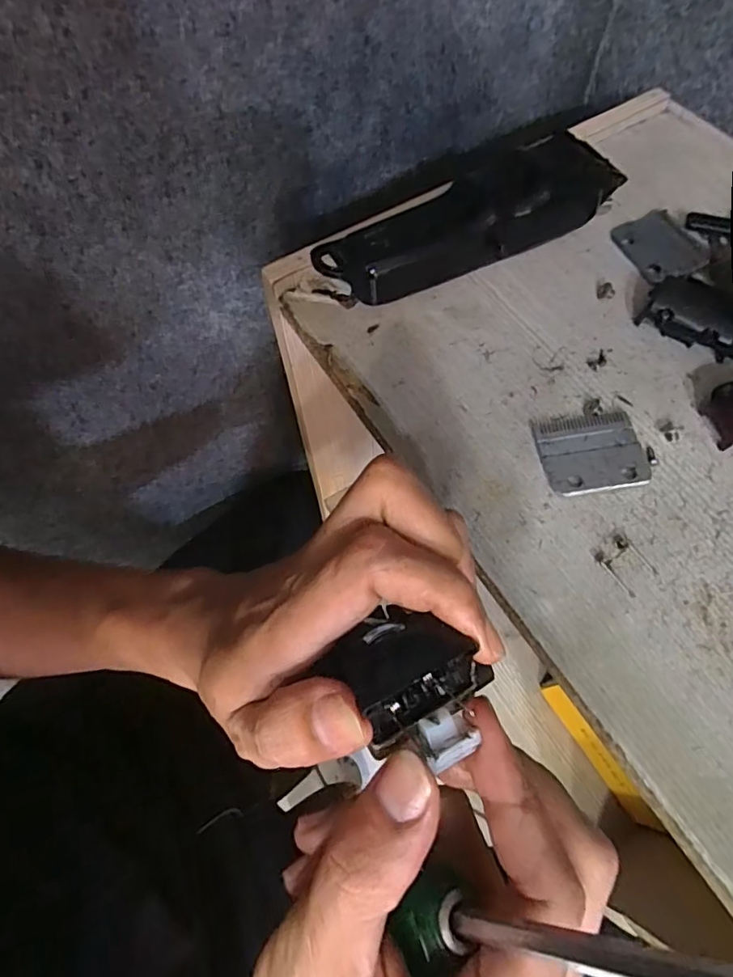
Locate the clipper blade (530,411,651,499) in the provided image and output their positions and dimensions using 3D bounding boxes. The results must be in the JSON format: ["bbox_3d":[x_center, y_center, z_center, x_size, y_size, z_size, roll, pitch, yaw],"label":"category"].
[{"bbox_3d":[0.104,-0.017,0.252,0.045,0.005,0.040,-8,64,-3],"label":"clipper blade"}]

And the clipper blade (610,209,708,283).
[{"bbox_3d":[0.165,-0.137,0.305,0.036,0.004,0.048,-22,65,-10],"label":"clipper blade"}]

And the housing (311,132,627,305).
[{"bbox_3d":[0.054,-0.140,0.291,0.165,0.044,0.031,-23,65,-10],"label":"housing"}]

